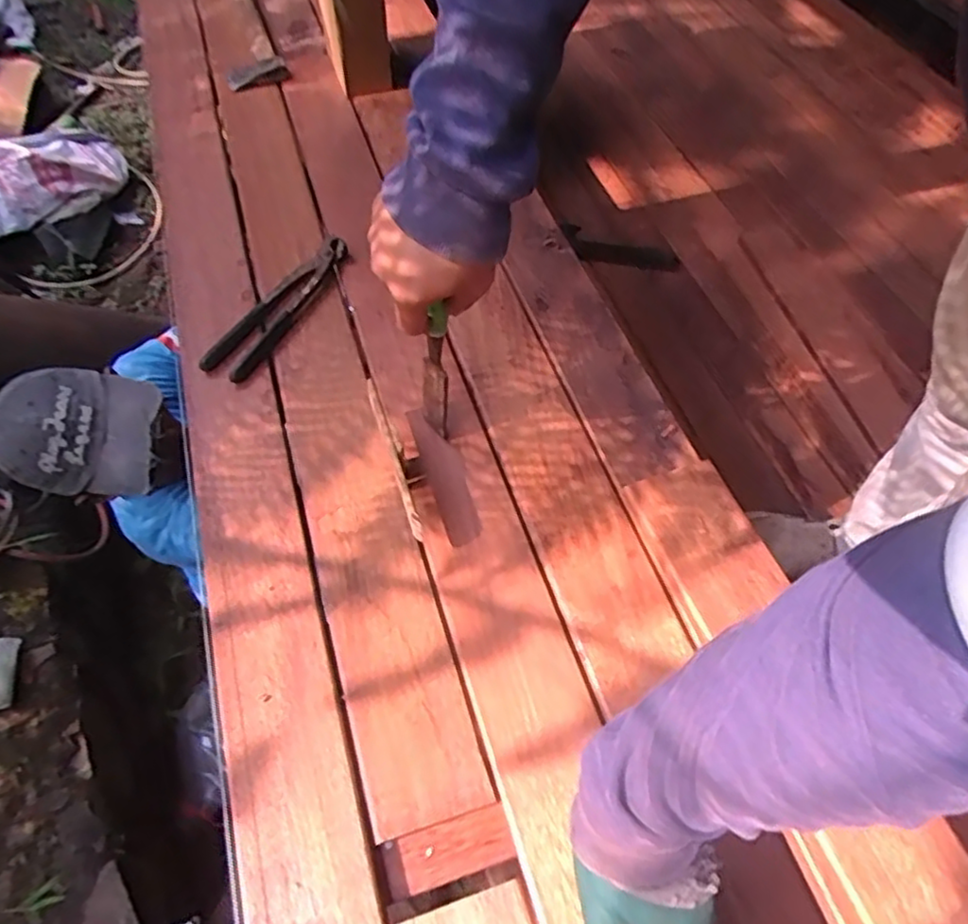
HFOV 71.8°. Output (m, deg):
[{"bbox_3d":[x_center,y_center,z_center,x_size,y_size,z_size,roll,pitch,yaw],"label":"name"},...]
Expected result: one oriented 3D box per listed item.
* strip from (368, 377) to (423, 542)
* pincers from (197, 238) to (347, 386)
[{"bbox_3d":[-0.077,-0.007,0.581,0.011,0.024,0.158,-15,59,-11],"label":"strip"},{"bbox_3d":[-0.227,-0.175,0.742,0.056,0.015,0.224,20,59,12],"label":"pincers"}]

